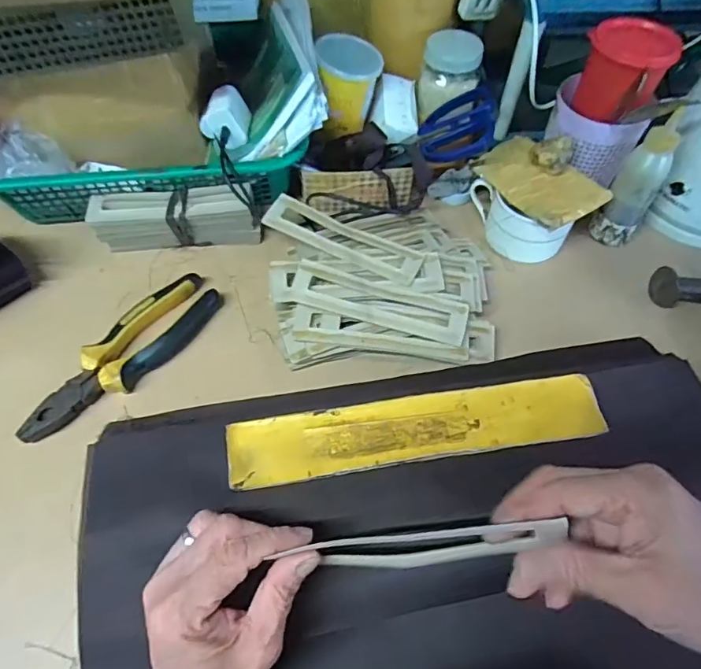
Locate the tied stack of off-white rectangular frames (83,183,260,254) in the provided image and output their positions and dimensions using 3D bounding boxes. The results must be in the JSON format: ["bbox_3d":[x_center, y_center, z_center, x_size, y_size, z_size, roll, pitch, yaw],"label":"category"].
[{"bbox_3d":[-0.178,-0.120,0.507,0.165,0.051,0.042,-5,58,-4],"label":"tied stack of off-white rectangular frames"}]

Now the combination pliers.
[{"bbox_3d":[-0.204,0.019,0.442,0.061,0.029,0.197,39,65,20],"label":"combination pliers"}]

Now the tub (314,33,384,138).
[{"bbox_3d":[-0.002,-0.266,0.519,0.072,0.073,0.061,-9,59,-7],"label":"tub"}]

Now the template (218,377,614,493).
[{"bbox_3d":[0.049,0.068,0.354,0.268,0.011,0.046,-7,59,-6],"label":"template"}]

